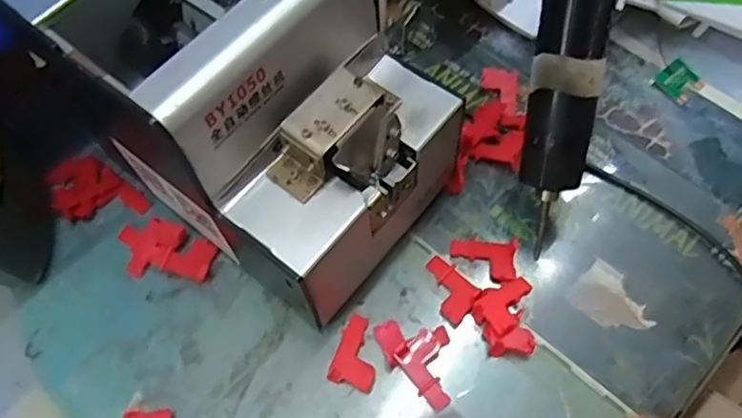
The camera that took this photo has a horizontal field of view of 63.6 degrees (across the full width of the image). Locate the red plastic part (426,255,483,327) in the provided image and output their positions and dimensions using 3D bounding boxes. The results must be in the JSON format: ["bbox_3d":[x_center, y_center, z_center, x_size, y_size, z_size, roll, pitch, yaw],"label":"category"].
[{"bbox_3d":[0.043,0.043,0.335,0.025,0.009,0.037,-39,67,-16],"label":"red plastic part"}]

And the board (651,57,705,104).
[{"bbox_3d":[0.203,-0.085,0.393,0.025,0.007,0.024,-37,66,-15],"label":"board"}]

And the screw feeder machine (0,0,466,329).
[{"bbox_3d":[-0.057,-0.056,0.313,0.174,0.147,0.123,35,70,19],"label":"screw feeder machine"}]

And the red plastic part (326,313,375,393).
[{"bbox_3d":[-0.007,0.076,0.321,0.023,0.007,0.038,13,64,10],"label":"red plastic part"}]

